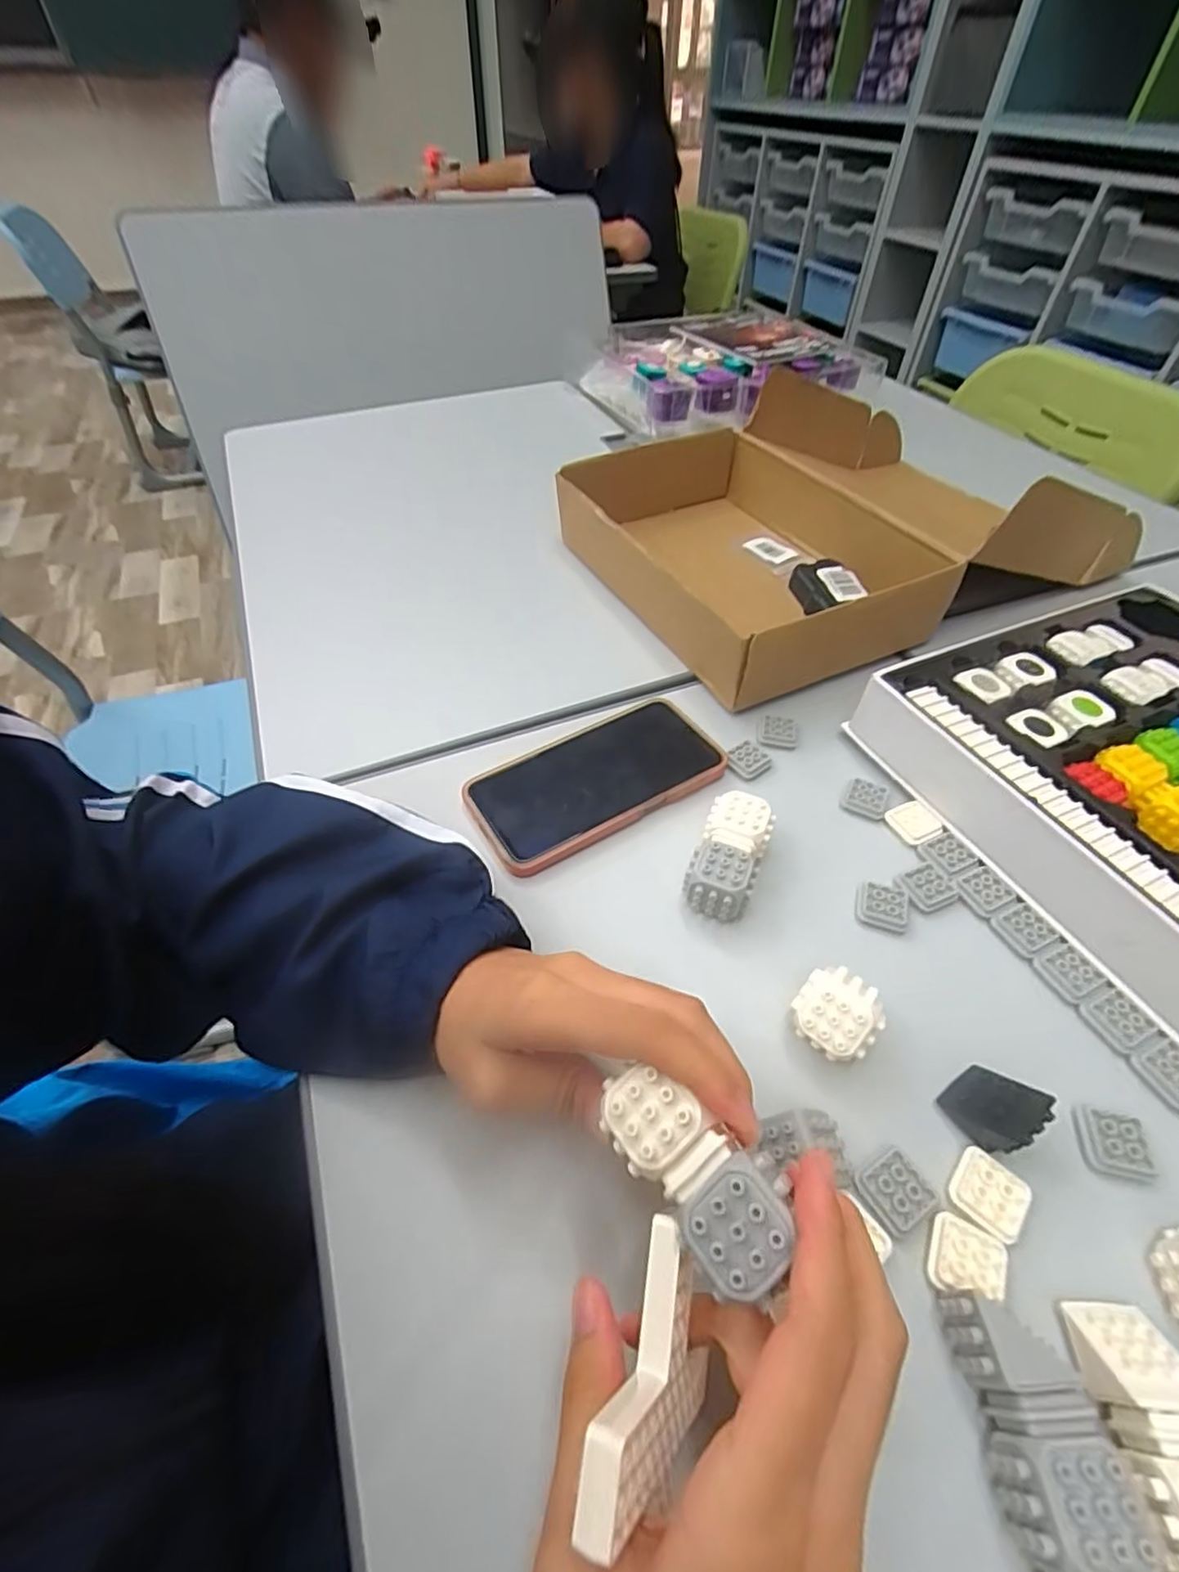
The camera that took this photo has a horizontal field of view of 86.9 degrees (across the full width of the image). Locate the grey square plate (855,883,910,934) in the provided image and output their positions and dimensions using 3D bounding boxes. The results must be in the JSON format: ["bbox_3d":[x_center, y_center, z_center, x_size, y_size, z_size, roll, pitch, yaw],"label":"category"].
[{"bbox_3d":[0.169,0.070,0.359,0.028,0.006,0.027,16,51,13],"label":"grey square plate"}]

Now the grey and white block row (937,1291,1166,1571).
[{"bbox_3d":[0.153,0.232,0.198,0.033,0.030,0.106,-2,49,-2],"label":"grey and white block row"}]

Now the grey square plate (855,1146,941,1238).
[{"bbox_3d":[0.131,0.172,0.265,0.027,0.004,0.026,-26,54,-21],"label":"grey square plate"}]

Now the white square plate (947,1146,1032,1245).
[{"bbox_3d":[0.171,0.174,0.266,0.027,0.005,0.029,34,57,25],"label":"white square plate"}]

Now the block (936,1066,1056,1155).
[{"bbox_3d":[0.182,0.144,0.279,0.029,0.025,0.030,-30,56,-23],"label":"block"}]

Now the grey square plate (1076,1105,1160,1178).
[{"bbox_3d":[0.236,0.160,0.278,0.026,0.006,0.025,11,50,9],"label":"grey square plate"}]

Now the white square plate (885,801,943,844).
[{"bbox_3d":[0.207,0.023,0.398,0.024,0.006,0.028,-18,52,-15],"label":"white square plate"}]

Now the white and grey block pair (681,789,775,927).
[{"bbox_3d":[0.081,0.041,0.363,0.036,0.032,0.071,19,52,15],"label":"white and grey block pair"}]

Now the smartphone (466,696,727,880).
[{"bbox_3d":[0.004,-0.007,0.419,0.168,0.011,0.085,-25,54,-21],"label":"smartphone"}]

